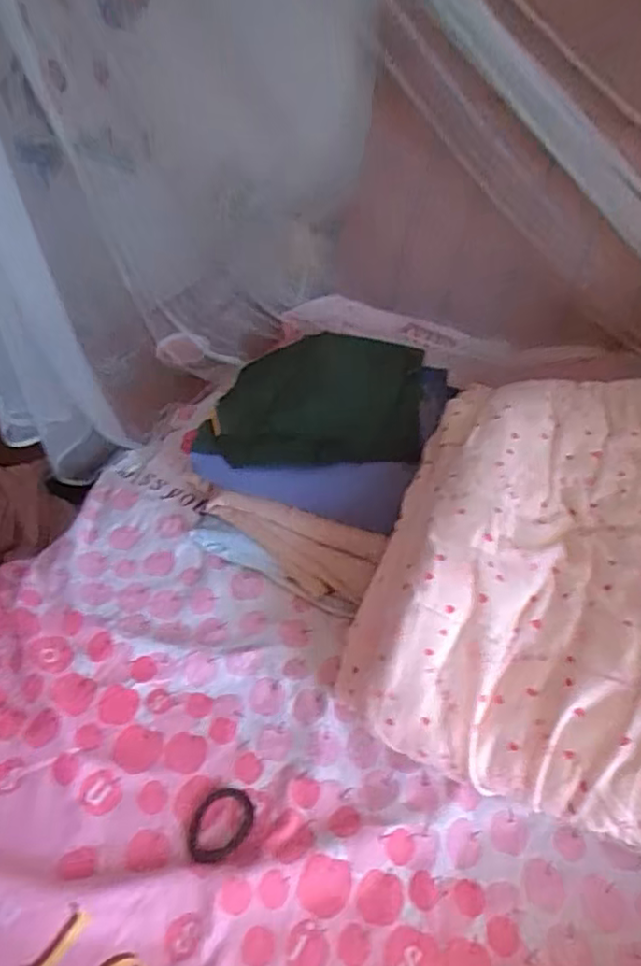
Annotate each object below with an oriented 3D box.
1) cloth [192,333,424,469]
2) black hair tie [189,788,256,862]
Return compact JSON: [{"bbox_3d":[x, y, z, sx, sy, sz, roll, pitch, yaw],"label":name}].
[{"bbox_3d":[-0.005,-0.112,0.827,0.262,0.042,0.246,5,46,3],"label":"cloth"},{"bbox_3d":[-0.090,0.309,0.567,0.052,0.005,0.066,17,48,15],"label":"black hair tie"}]

